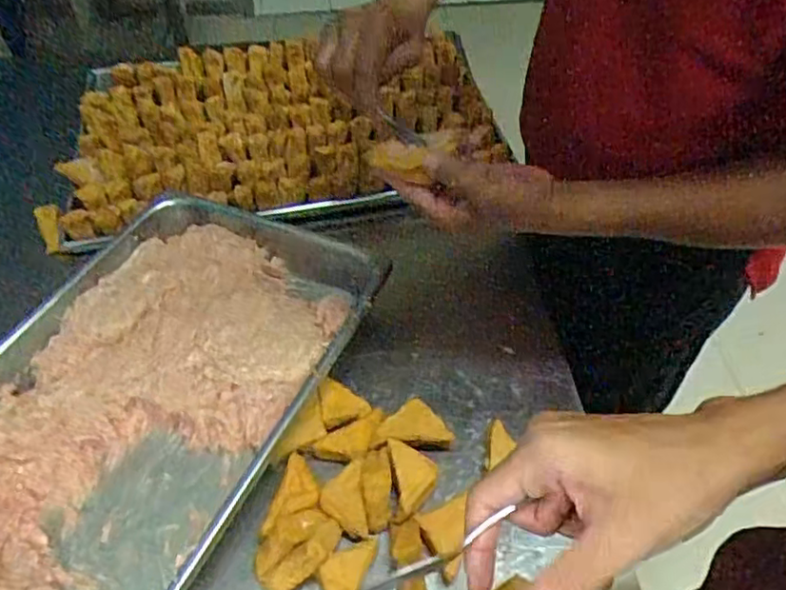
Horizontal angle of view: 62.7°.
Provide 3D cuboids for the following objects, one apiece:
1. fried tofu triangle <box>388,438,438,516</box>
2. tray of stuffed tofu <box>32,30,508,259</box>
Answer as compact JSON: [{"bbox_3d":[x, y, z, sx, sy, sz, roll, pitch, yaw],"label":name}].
[{"bbox_3d":[0.022,0.176,0.619,0.039,0.029,0.072,-8,50,-5],"label":"fried tofu triangle"},{"bbox_3d":[-0.163,-0.269,0.971,0.611,0.045,0.411,-6,50,-4],"label":"tray of stuffed tofu"}]

